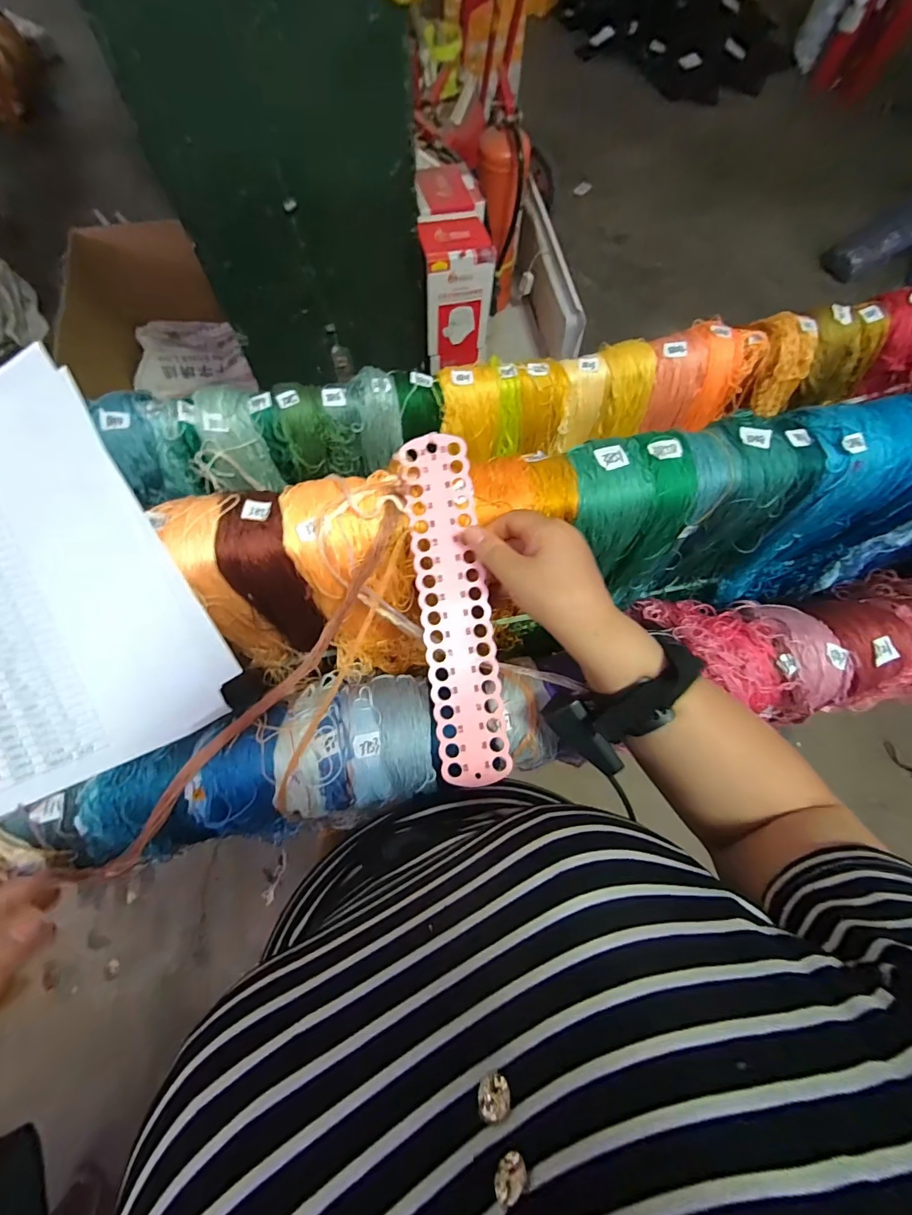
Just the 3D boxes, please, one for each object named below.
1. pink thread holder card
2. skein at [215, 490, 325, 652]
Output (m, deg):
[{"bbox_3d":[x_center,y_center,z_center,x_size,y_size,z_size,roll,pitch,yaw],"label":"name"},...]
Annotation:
[{"bbox_3d":[-0.001,-0.002,0.380,0.059,0.004,0.291,-8,86,2],"label":"pink thread holder card"},{"bbox_3d":[-0.174,-0.028,0.431,0.064,0.152,0.096,-15,72,-8],"label":"skein"}]

